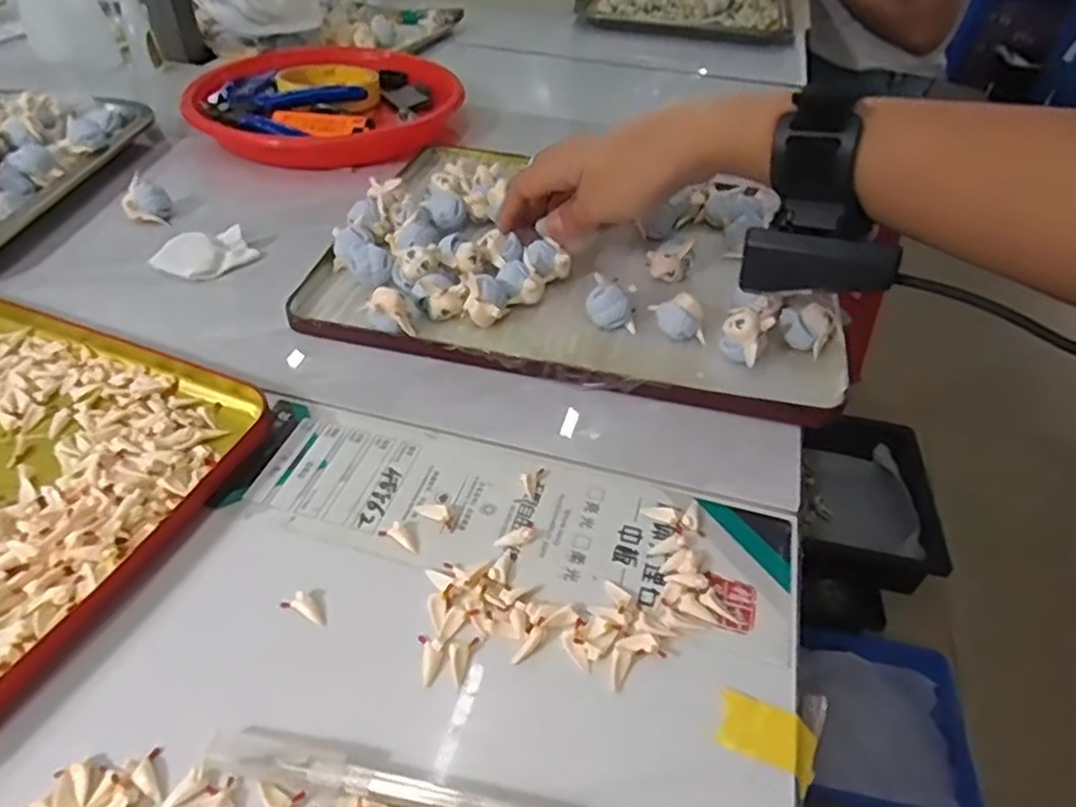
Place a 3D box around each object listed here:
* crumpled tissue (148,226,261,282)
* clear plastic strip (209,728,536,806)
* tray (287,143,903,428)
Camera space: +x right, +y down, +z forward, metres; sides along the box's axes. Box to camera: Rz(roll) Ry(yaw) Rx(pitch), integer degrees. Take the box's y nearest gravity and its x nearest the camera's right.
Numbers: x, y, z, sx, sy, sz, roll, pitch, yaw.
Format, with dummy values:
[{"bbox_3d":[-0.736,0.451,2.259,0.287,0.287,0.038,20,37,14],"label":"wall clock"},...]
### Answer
[{"bbox_3d":[-0.204,-0.092,0.429,0.054,0.012,0.033,-31,52,-31],"label":"crumpled tissue"},{"bbox_3d":[-0.028,0.122,0.217,0.148,0.007,0.014,10,43,8],"label":"clear plastic strip"},{"bbox_3d":[0.029,-0.085,0.420,0.300,0.032,0.194,13,45,7],"label":"tray"}]

